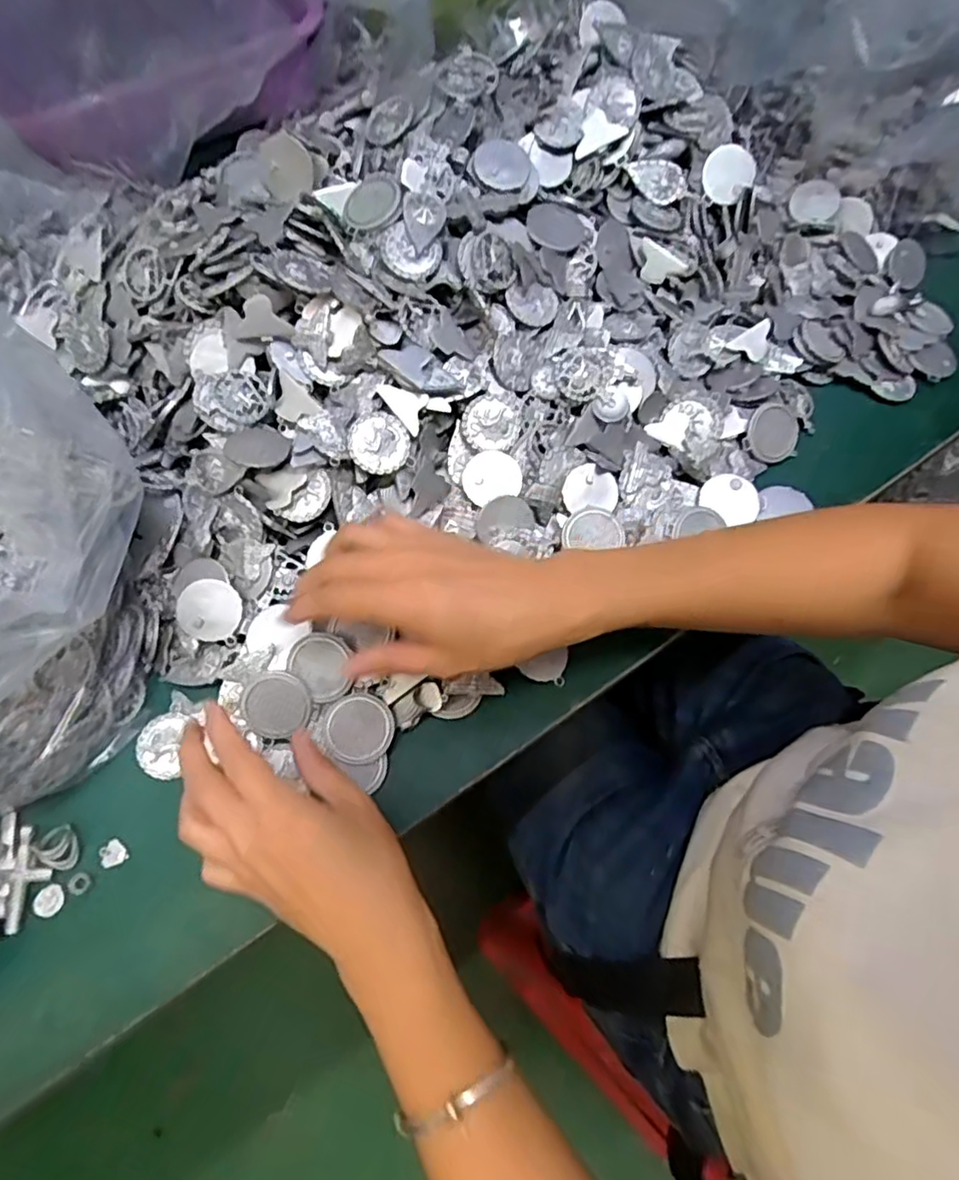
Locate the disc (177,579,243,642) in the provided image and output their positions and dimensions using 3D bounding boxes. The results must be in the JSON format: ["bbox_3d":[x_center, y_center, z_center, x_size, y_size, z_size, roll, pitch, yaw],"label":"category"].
[{"bbox_3d":[-0.163,0.012,0.387,0.037,0.004,0.036,0,91,-4],"label":"disc"}]

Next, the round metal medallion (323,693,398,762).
[{"bbox_3d":[-0.070,0.081,0.377,0.039,0.004,0.040,1,81,-6],"label":"round metal medallion"}]

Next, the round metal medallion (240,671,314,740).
[{"bbox_3d":[-0.119,0.068,0.376,0.039,0.004,0.040,-1,98,-5],"label":"round metal medallion"}]

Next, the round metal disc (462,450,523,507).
[{"bbox_3d":[0.008,-0.074,0.414,0.038,0.006,0.033,-18,85,-5],"label":"round metal disc"}]

